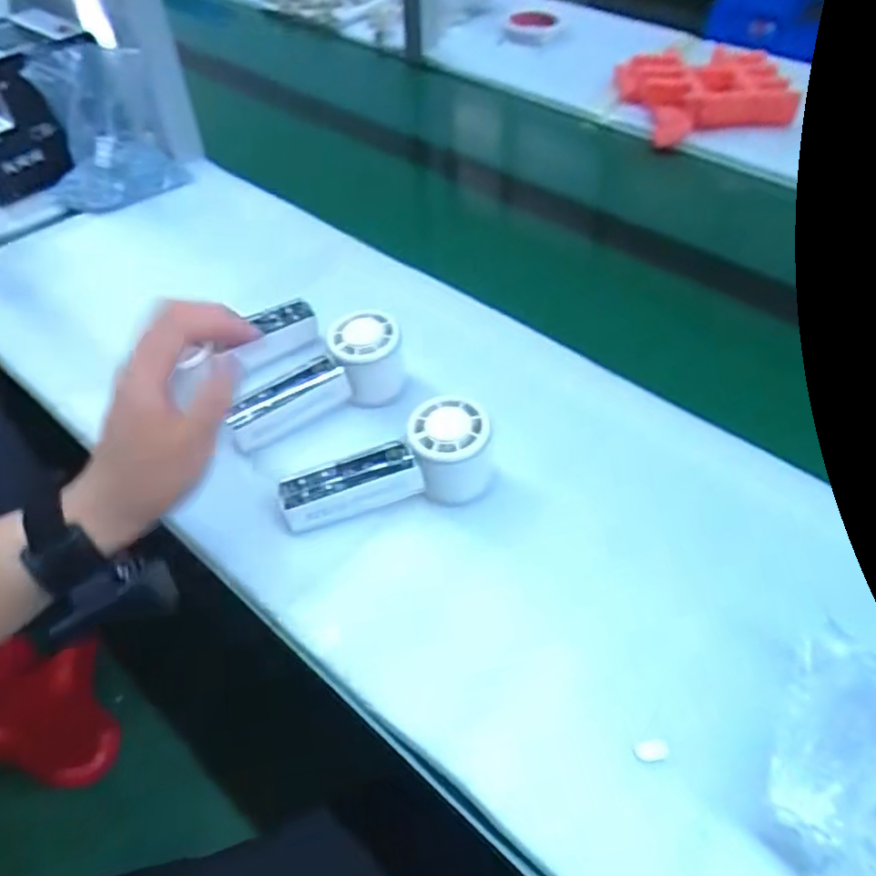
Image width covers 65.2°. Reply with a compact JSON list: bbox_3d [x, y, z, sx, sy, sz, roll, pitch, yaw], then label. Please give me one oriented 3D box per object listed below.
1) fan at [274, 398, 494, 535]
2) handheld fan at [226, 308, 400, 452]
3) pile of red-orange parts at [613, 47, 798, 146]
[{"bbox_3d":[-0.036,0.018,0.485,0.152,0.061,0.054,-9,50,-7],"label":"fan"},{"bbox_3d":[-0.097,-0.046,0.543,0.151,0.063,0.051,-22,53,-17],"label":"handheld fan"},{"bbox_3d":[0.345,-0.449,0.880,0.179,0.067,0.148,-11,50,-8],"label":"pile of red-orange parts"}]

